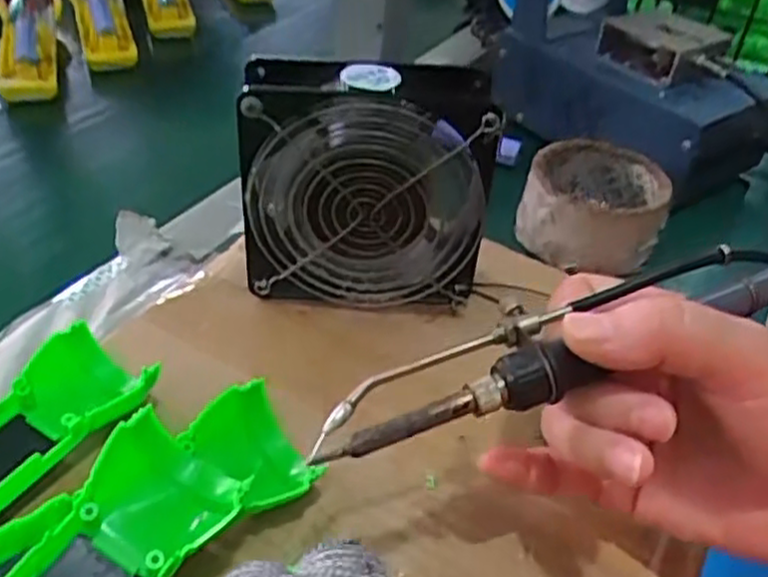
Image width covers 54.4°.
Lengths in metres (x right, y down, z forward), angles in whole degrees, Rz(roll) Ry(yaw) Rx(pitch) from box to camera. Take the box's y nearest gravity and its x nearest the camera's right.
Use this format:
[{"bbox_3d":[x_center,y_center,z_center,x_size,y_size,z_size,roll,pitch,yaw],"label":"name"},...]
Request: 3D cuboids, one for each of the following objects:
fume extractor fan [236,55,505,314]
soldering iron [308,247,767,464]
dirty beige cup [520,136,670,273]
[{"bbox_3d":[-0.009,-0.049,0.381,0.119,0.126,0.048,6,39,0],"label":"fume extractor fan"},{"bbox_3d":[0.072,0.015,0.265,0.205,0.014,0.030,-19,45,-15],"label":"soldering iron"},{"bbox_3d":[0.131,-0.050,0.476,0.086,0.055,0.081,16,40,12],"label":"dirty beige cup"}]

